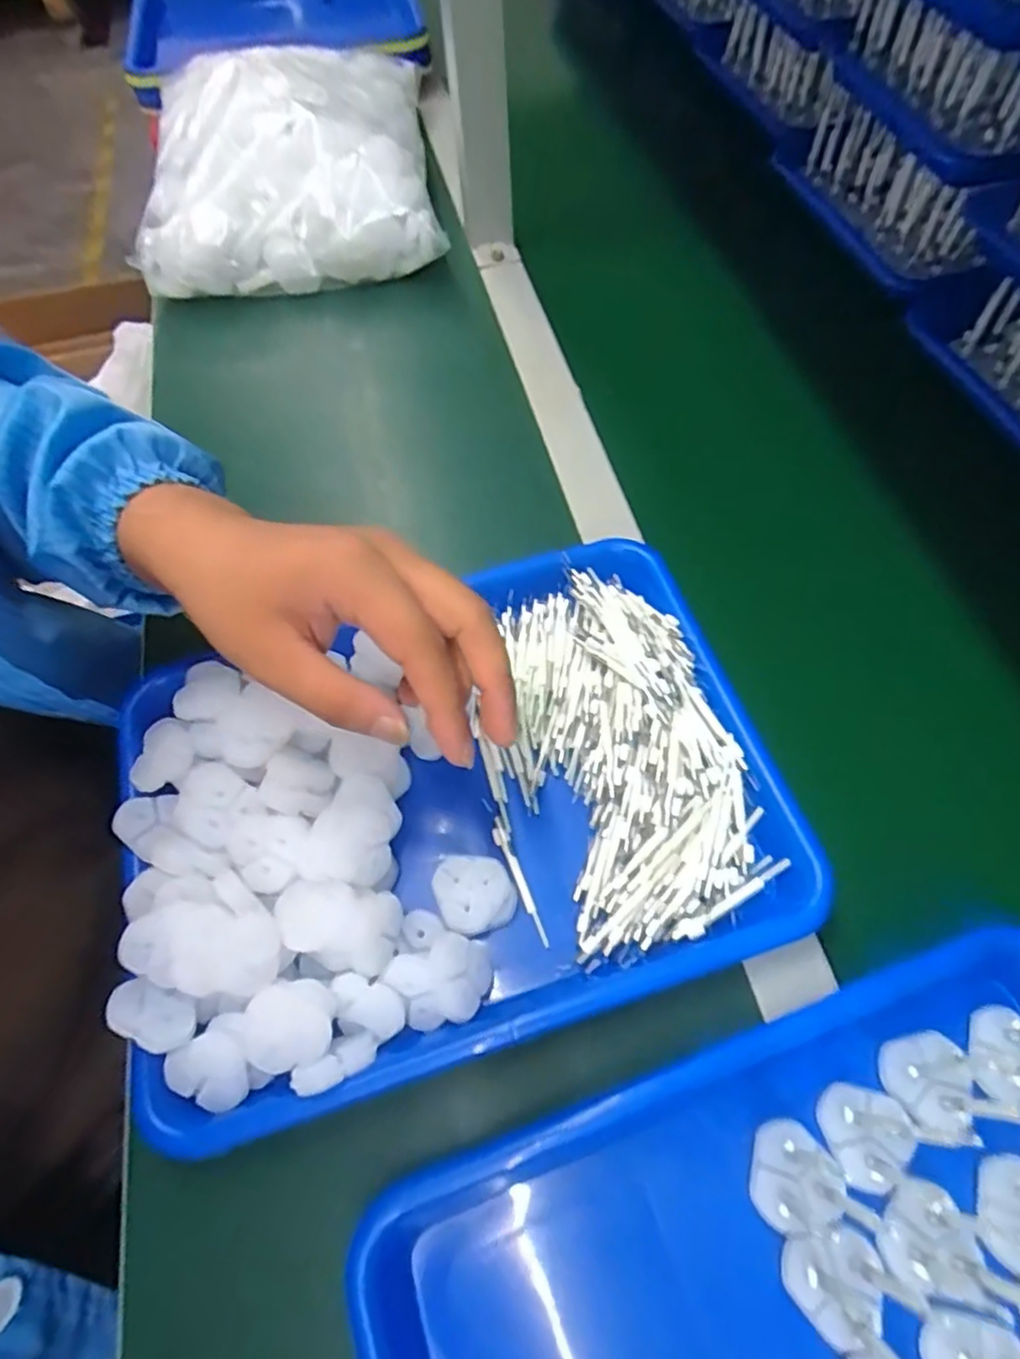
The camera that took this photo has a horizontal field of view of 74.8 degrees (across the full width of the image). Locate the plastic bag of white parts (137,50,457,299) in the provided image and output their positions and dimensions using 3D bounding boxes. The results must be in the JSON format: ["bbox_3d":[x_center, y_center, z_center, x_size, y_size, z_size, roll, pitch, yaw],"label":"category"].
[{"bbox_3d":[-0.201,-0.464,0.598,0.250,0.093,0.250,-9,63,-1],"label":"plastic bag of white parts"}]

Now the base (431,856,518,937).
[{"bbox_3d":[-0.017,0.107,0.336,0.037,0.015,0.037,-25,64,-10],"label":"base"}]

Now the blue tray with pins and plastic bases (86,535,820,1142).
[{"bbox_3d":[-0.031,0.060,0.346,0.317,0.048,0.241,-18,63,-6],"label":"blue tray with pins and plastic bases"}]

